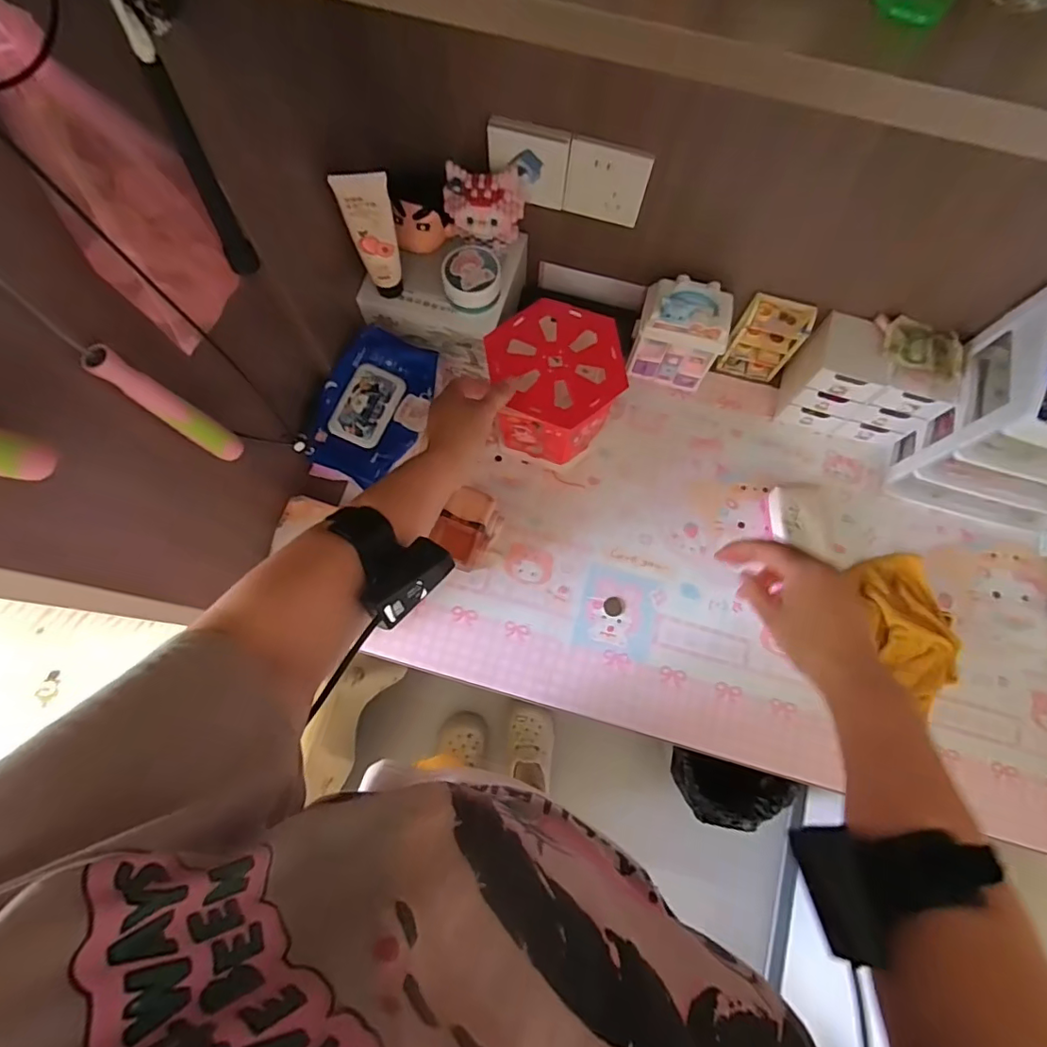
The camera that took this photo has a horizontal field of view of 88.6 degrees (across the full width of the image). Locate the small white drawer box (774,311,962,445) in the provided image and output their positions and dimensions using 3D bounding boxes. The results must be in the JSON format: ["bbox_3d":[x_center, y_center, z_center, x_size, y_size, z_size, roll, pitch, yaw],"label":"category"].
[{"bbox_3d":[0.438,-0.184,0.692,0.156,0.123,0.097,16,75,3],"label":"small white drawer box"}]

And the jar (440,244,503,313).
[{"bbox_3d":[-0.059,-0.282,0.625,0.064,0.042,0.070,0,75,-1],"label":"jar"}]

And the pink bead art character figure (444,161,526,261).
[{"bbox_3d":[-0.045,-0.353,0.610,0.084,0.085,0.042,14,75,3],"label":"pink bead art character figure"}]

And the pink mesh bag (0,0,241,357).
[{"bbox_3d":[-0.226,-0.192,0.285,0.028,0.193,0.074,29,72,22],"label":"pink mesh bag"}]

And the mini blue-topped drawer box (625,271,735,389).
[{"bbox_3d":[0.201,-0.245,0.696,0.109,0.138,0.069,16,75,3],"label":"mini blue-topped drawer box"}]

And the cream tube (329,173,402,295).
[{"bbox_3d":[-0.154,-0.297,0.565,0.046,0.144,0.020,-15,75,-5],"label":"cream tube"}]

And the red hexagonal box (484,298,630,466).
[{"bbox_3d":[0.036,-0.174,0.680,0.149,0.136,0.154,-9,75,-4],"label":"red hexagonal box"}]

